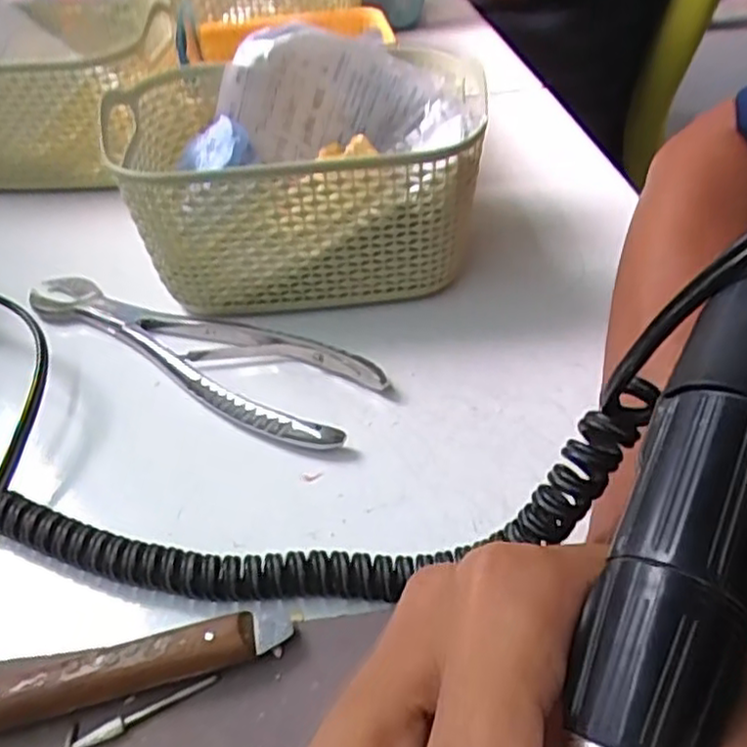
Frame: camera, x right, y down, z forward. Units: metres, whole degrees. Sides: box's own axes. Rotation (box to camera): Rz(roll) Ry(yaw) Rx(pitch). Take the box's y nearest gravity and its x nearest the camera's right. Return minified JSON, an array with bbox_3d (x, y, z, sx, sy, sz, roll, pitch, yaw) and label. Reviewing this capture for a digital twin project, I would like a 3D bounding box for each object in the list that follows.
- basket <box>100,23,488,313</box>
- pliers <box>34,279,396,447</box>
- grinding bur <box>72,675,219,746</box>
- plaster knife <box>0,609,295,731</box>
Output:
[{"bbox_3d":[-0.036,-0.096,0.352,0.166,0.093,0.119,-2,44,1],"label":"basket"},{"bbox_3d":[-0.089,-0.012,0.330,0.193,0.010,0.050,19,48,22],"label":"pliers"},{"bbox_3d":[-0.068,0.102,0.213,0.044,0.004,0.004,-20,46,-17],"label":"grinding bur"},{"bbox_3d":[-0.099,0.096,0.214,0.147,0.014,0.015,-13,44,-9],"label":"plaster knife"}]

